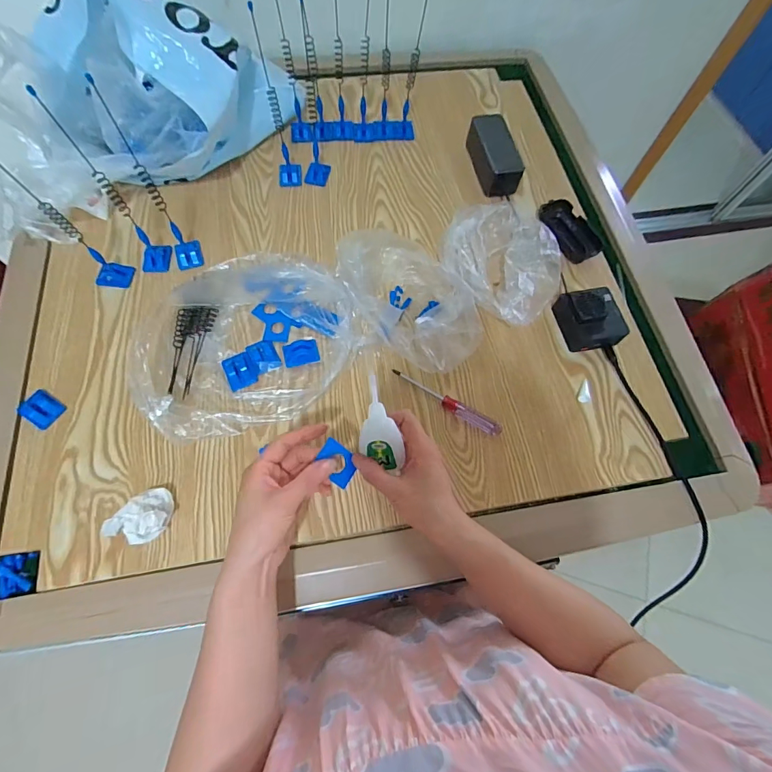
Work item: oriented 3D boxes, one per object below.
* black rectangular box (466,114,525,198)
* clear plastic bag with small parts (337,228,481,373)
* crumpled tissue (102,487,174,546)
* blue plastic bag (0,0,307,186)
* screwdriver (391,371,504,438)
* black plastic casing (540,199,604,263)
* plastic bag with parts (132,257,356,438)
[{"bbox_3d":[0.173,-0.367,0.665,0.052,0.054,0.154,-5,67,-5],"label":"black rectangular box"},{"bbox_3d":[0.021,-0.135,0.536,0.149,0.098,0.234,-26,71,-13],"label":"clear plastic bag with small parts"},{"bbox_3d":[-0.259,0.140,0.428,0.071,0.048,0.047,-32,72,-15],"label":"crumpled tissue"},{"bbox_3d":[-0.322,-0.406,0.584,0.370,0.184,0.195,1,67,-3],"label":"blue plastic bag"},{"bbox_3d":[0.076,0.017,0.517,0.148,0.013,0.019,33,69,11],"label":"screwdriver"},{"bbox_3d":[0.281,-0.235,0.632,0.058,0.027,0.106,-25,70,-13],"label":"black plastic casing"},{"bbox_3d":[-0.176,-0.078,0.520,0.261,0.061,0.249,-22,70,-12],"label":"plastic bag with parts"}]

